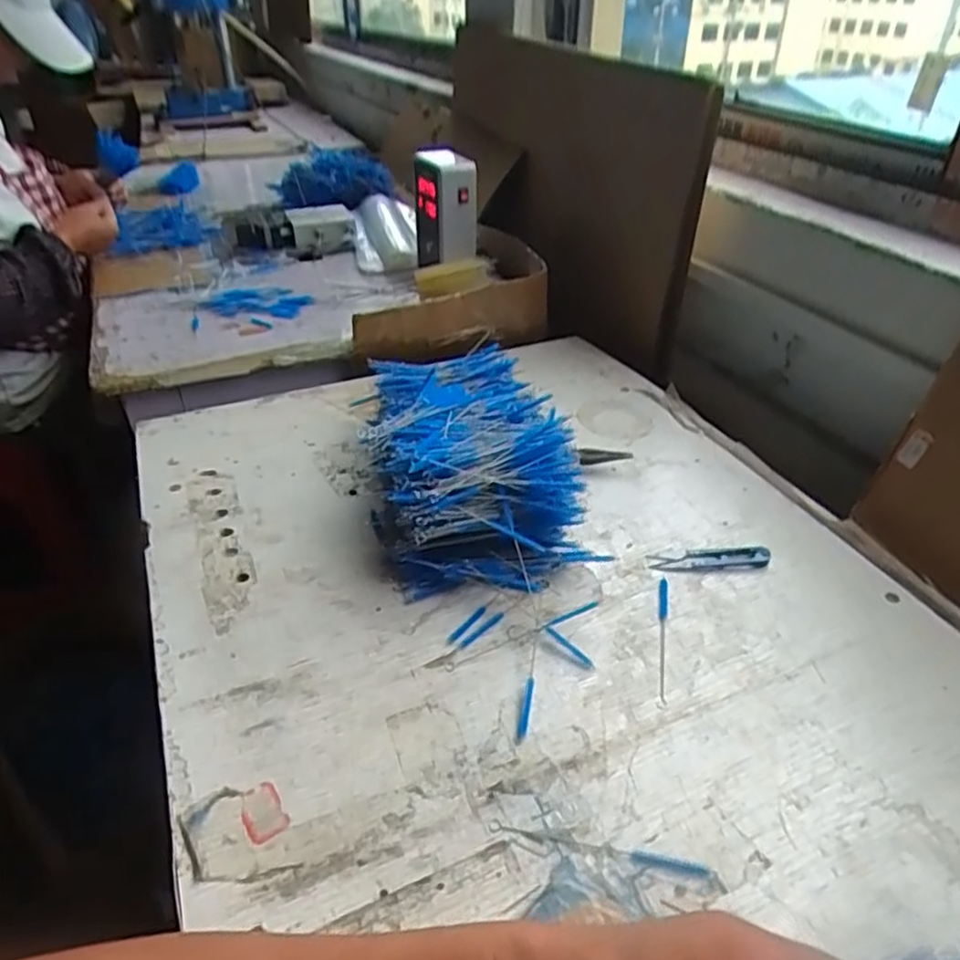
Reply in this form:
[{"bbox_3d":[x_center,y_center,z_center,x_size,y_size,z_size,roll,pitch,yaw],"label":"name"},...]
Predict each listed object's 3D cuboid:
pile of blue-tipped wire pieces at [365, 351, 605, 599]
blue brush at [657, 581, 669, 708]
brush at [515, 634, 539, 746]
[{"bbox_3d":[-0.020,-0.031,0.670,0.167,0.101,0.314,-9,35,-12],"label":"pile of blue-tipped wire pieces"},{"bbox_3d":[0.141,0.120,0.538,0.007,0.004,0.129,7,35,9],"label":"blue brush"},{"bbox_3d":[0.035,0.145,0.498,0.008,0.004,0.092,7,35,9],"label":"brush"}]

